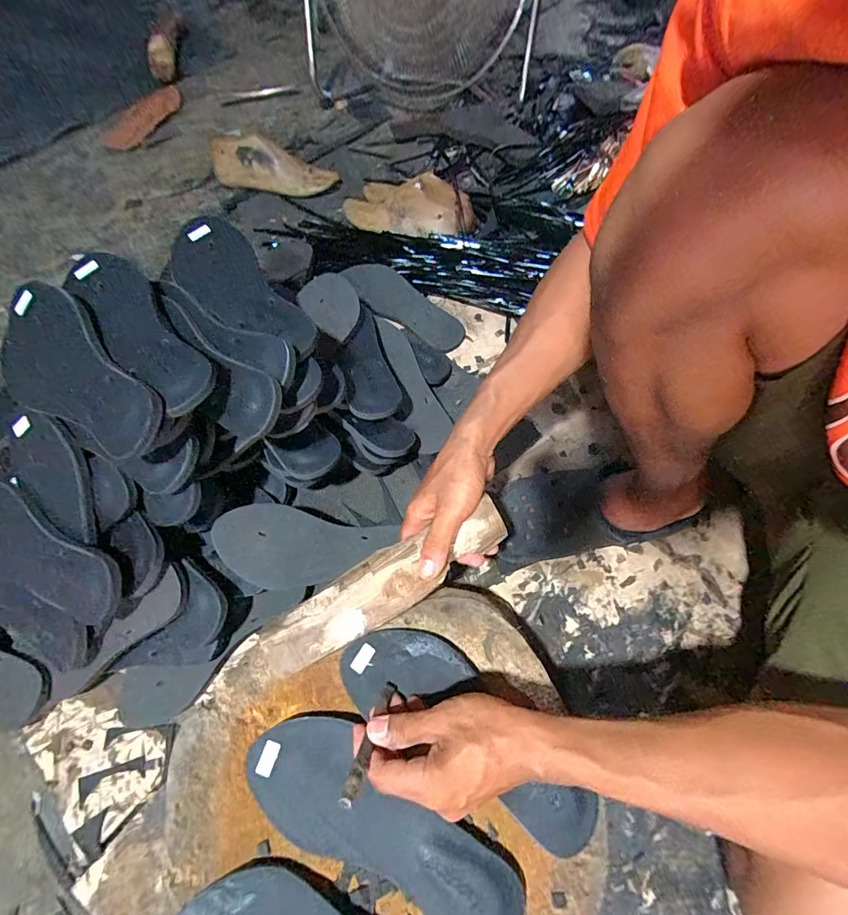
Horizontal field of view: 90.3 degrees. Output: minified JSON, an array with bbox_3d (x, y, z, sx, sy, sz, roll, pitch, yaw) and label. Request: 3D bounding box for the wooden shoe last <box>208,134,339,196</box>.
[{"bbox_3d":[-0.295,-0.566,0.818,0.234,0.057,0.100,9,63,-8],"label":"wooden shoe last"}]

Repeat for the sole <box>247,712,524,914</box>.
[{"bbox_3d":[-0.036,0.305,0.350,0.240,0.020,0.087,33,69,17],"label":"sole"}]

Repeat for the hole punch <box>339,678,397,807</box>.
[{"bbox_3d":[-0.043,0.229,0.343,0.013,0.110,0.013,12,107,8],"label":"hole punch"}]

